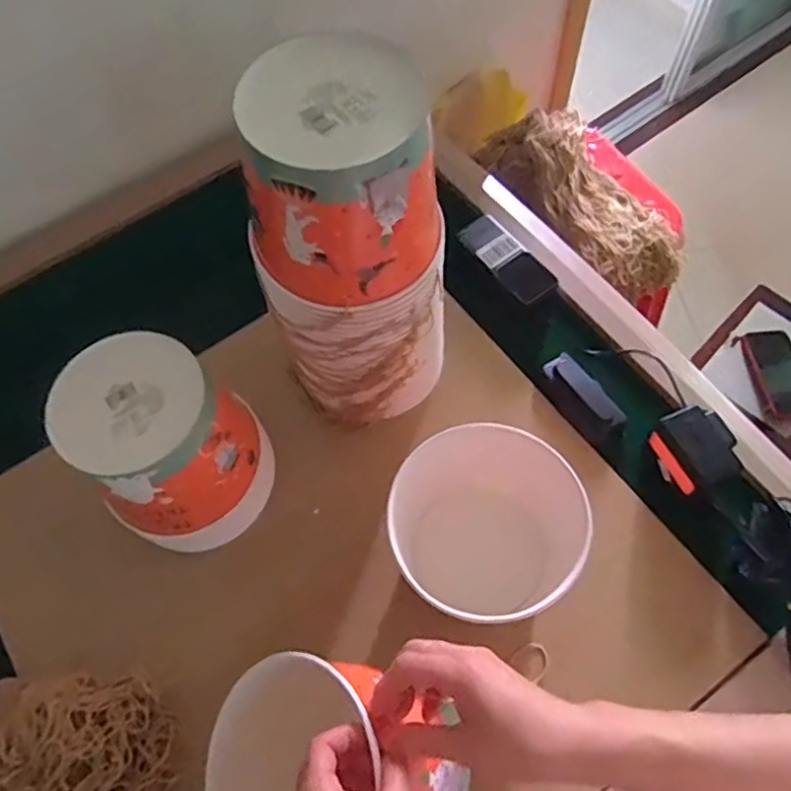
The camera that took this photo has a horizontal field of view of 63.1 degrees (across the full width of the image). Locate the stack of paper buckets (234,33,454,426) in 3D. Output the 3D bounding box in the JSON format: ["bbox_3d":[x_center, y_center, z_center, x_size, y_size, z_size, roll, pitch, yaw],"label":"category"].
[{"bbox_3d":[-0.037,-0.104,0.563,0.148,0.327,0.138,-17,65,-5],"label":"stack of paper buckets"}]

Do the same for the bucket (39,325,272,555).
[{"bbox_3d":[-0.207,0.050,0.599,0.131,0.194,0.130,-1,64,2],"label":"bucket"}]

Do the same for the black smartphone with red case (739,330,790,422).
[{"bbox_3d":[0.630,-0.035,1.060,0.093,0.023,0.156,-11,64,-2],"label":"black smartphone with red case"}]

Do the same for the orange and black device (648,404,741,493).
[{"bbox_3d":[0.293,0.056,0.635,0.055,0.061,0.074,-23,65,-8],"label":"orange and black device"}]

